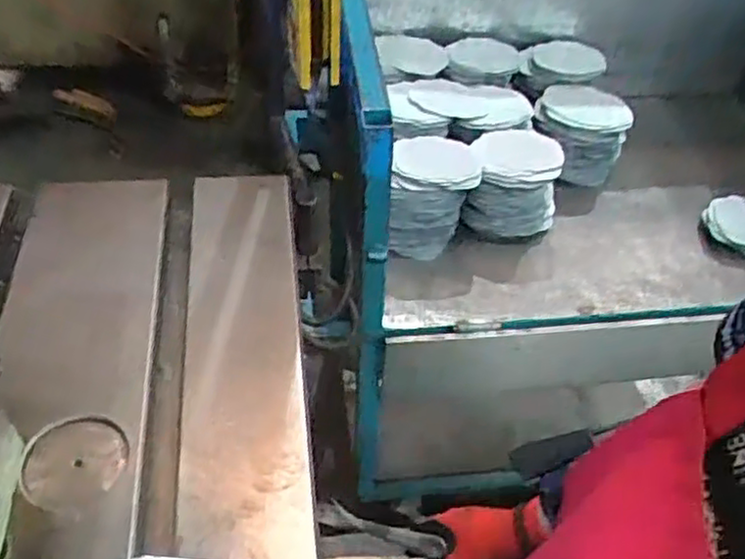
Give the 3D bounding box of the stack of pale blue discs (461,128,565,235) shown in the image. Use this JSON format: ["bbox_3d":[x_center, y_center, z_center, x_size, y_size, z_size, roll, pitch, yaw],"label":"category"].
[{"bbox_3d":[0.247,-0.172,1.281,0.173,0.132,0.143,3,47,0],"label":"stack of pale blue discs"}]

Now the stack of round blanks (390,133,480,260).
[{"bbox_3d":[0.103,-0.142,1.274,0.148,0.174,0.147,3,47,0],"label":"stack of round blanks"}]

